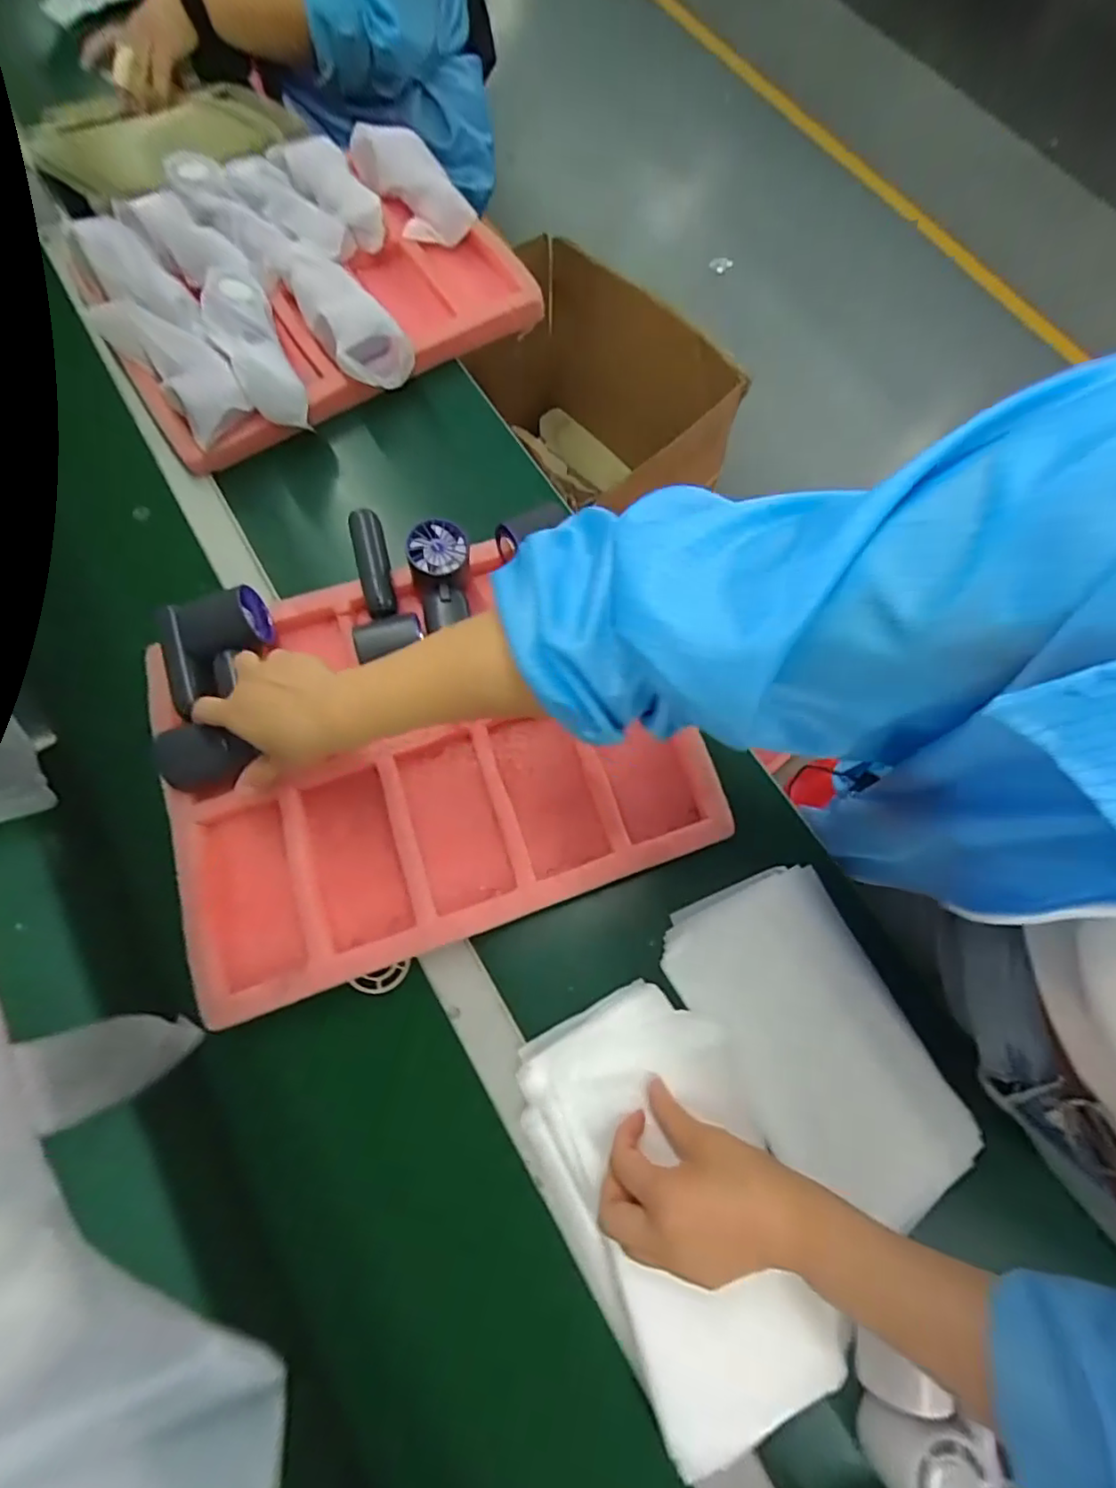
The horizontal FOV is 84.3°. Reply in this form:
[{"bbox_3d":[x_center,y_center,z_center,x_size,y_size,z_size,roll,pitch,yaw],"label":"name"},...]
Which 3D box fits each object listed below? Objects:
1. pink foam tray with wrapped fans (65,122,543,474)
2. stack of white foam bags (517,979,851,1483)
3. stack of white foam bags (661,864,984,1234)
[{"bbox_3d":[-0.272,-0.501,0.672,0.420,0.096,0.321,-33,76,-11],"label":"pink foam tray with wrapped fans"},{"bbox_3d":[0.082,0.319,0.435,0.156,0.026,0.268,-18,74,-8],"label":"stack of white foam bags"},{"bbox_3d":[0.204,0.227,0.484,0.148,0.012,0.253,-30,75,-10],"label":"stack of white foam bags"}]

